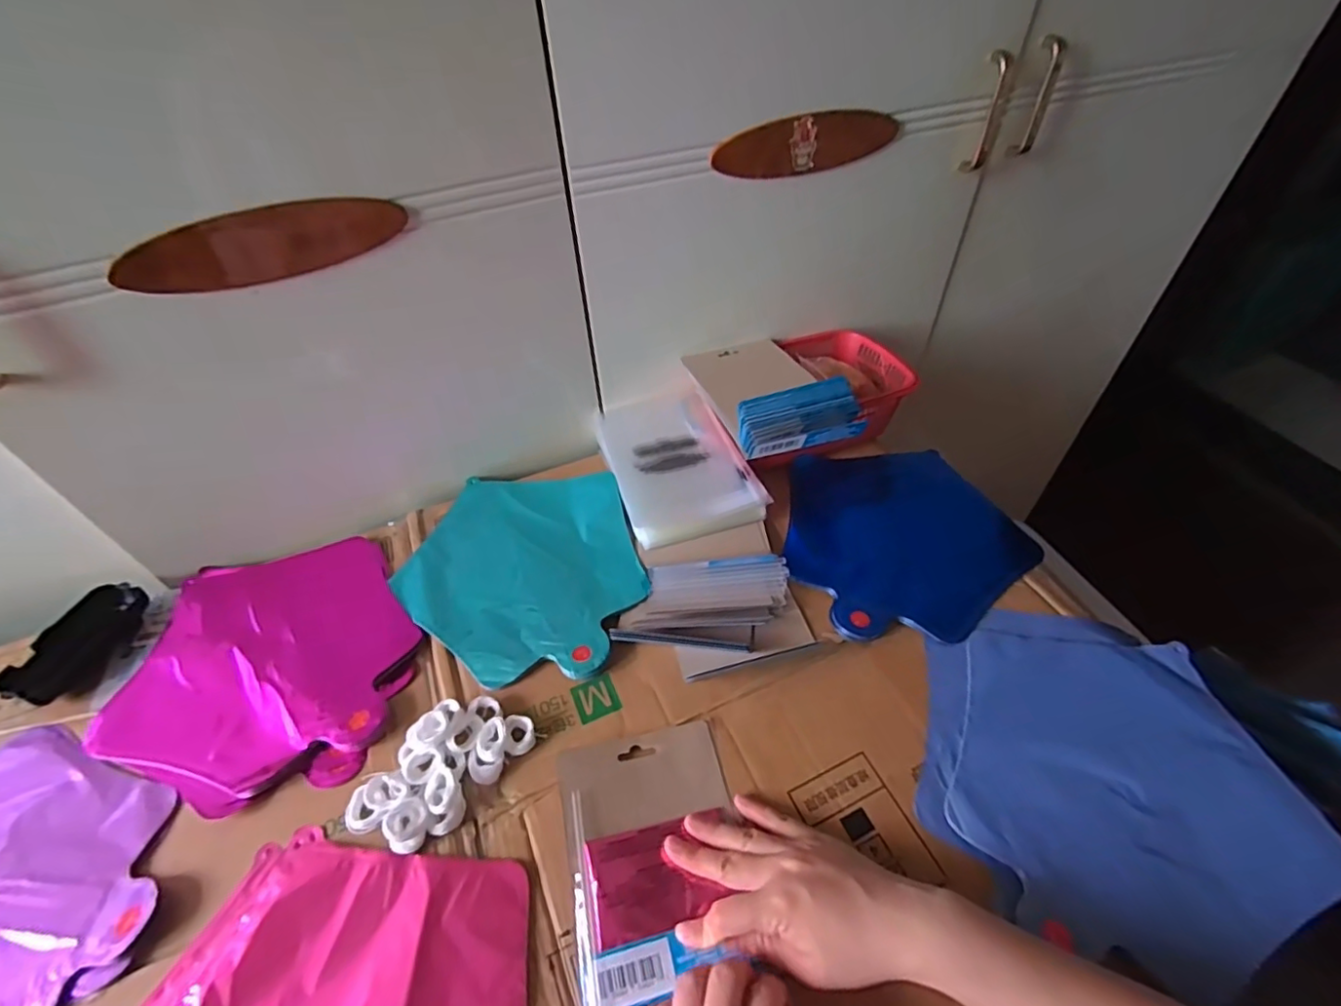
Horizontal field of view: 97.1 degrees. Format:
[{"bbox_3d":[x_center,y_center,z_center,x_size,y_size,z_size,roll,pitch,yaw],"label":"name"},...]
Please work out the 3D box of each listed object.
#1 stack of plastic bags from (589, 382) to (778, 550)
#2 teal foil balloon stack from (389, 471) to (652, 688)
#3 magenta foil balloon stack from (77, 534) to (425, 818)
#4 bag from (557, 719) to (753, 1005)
[{"bbox_3d":[0.002,-0.045,0.622,0.130,0.029,0.202,-15,47,-12],"label":"stack of plastic bags"},{"bbox_3d":[-0.138,0.058,0.551,0.210,0.014,0.244,-14,47,-10],"label":"teal foil balloon stack"},{"bbox_3d":[-0.332,0.122,0.498,0.234,0.011,0.234,1,46,4],"label":"magenta foil balloon stack"},{"bbox_3d":[-0.011,0.228,0.394,0.113,0.019,0.152,-11,46,-7],"label":"bag"}]

